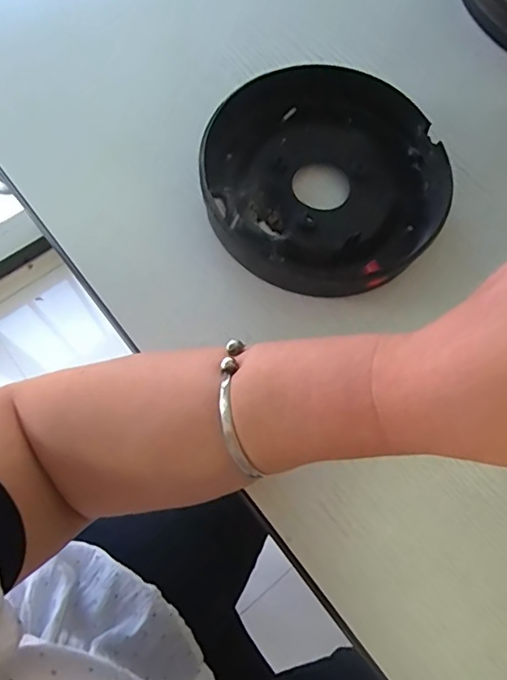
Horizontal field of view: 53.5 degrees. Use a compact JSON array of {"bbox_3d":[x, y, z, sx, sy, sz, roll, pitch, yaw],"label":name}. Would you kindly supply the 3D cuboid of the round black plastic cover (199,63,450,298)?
[{"bbox_3d":[0.044,-0.103,0.326,0.148,0.037,0.149,1,72,-3],"label":"round black plastic cover"}]

